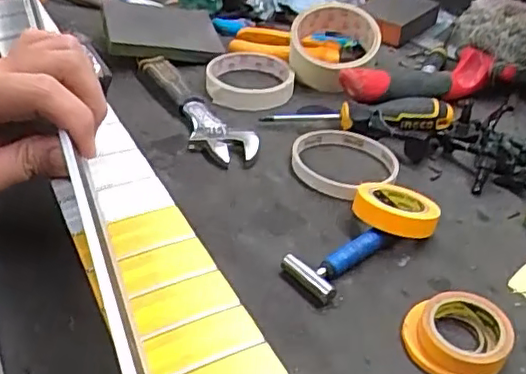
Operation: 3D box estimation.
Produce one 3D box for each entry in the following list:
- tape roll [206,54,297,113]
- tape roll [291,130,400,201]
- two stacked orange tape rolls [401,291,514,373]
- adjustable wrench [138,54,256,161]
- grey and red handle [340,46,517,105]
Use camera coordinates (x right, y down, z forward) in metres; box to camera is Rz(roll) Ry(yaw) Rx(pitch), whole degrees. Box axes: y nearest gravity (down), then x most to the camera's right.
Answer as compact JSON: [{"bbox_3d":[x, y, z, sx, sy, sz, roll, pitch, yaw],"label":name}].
[{"bbox_3d":[-0.012,-0.107,0.585,0.083,0.023,0.088,5,38,3],"label":"tape roll"},{"bbox_3d":[0.065,-0.021,0.487,0.084,0.015,0.086,2,38,-1],"label":"tape roll"},{"bbox_3d":[0.114,0.088,0.357,0.060,0.017,0.052,7,38,6],"label":"two stacked orange tape rolls"},{"bbox_3d":[-0.067,-0.076,0.552,0.044,0.017,0.174,-20,43,-26],"label":"adjustable wrench"},{"bbox_3d":[0.149,-0.098,0.561,0.165,0.038,0.049,-15,41,-21],"label":"grey and red handle"}]

